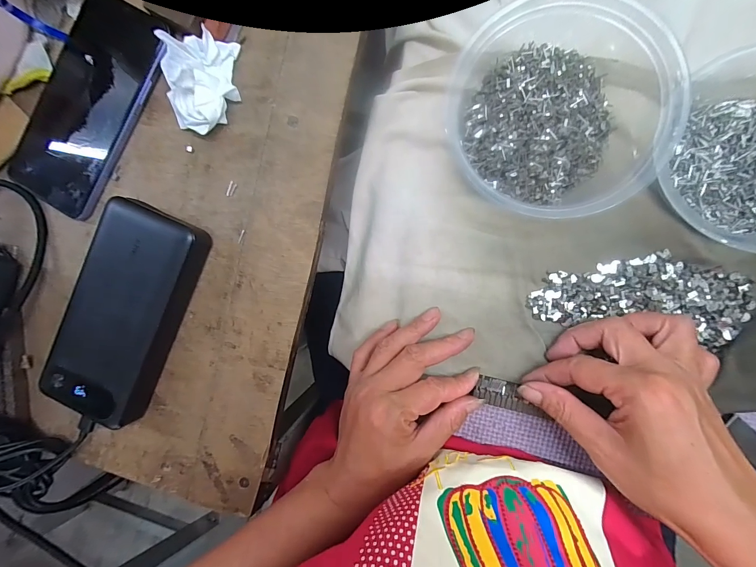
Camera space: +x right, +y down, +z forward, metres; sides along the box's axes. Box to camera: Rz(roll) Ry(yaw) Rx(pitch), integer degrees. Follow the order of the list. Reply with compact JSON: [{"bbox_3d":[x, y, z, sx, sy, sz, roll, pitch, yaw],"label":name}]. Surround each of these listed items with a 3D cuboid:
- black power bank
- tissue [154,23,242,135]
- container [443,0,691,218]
[{"bbox_3d":[-0.184,0.022,0.248,0.070,0.028,0.155,23,93,6],"label":"black power bank"},{"bbox_3d":[-0.125,-0.142,0.236,0.046,0.038,0.069,12,92,6],"label":"tissue"},{"bbox_3d":[0.118,-0.120,0.228,0.135,0.055,0.144,0,90,7],"label":"container"}]

